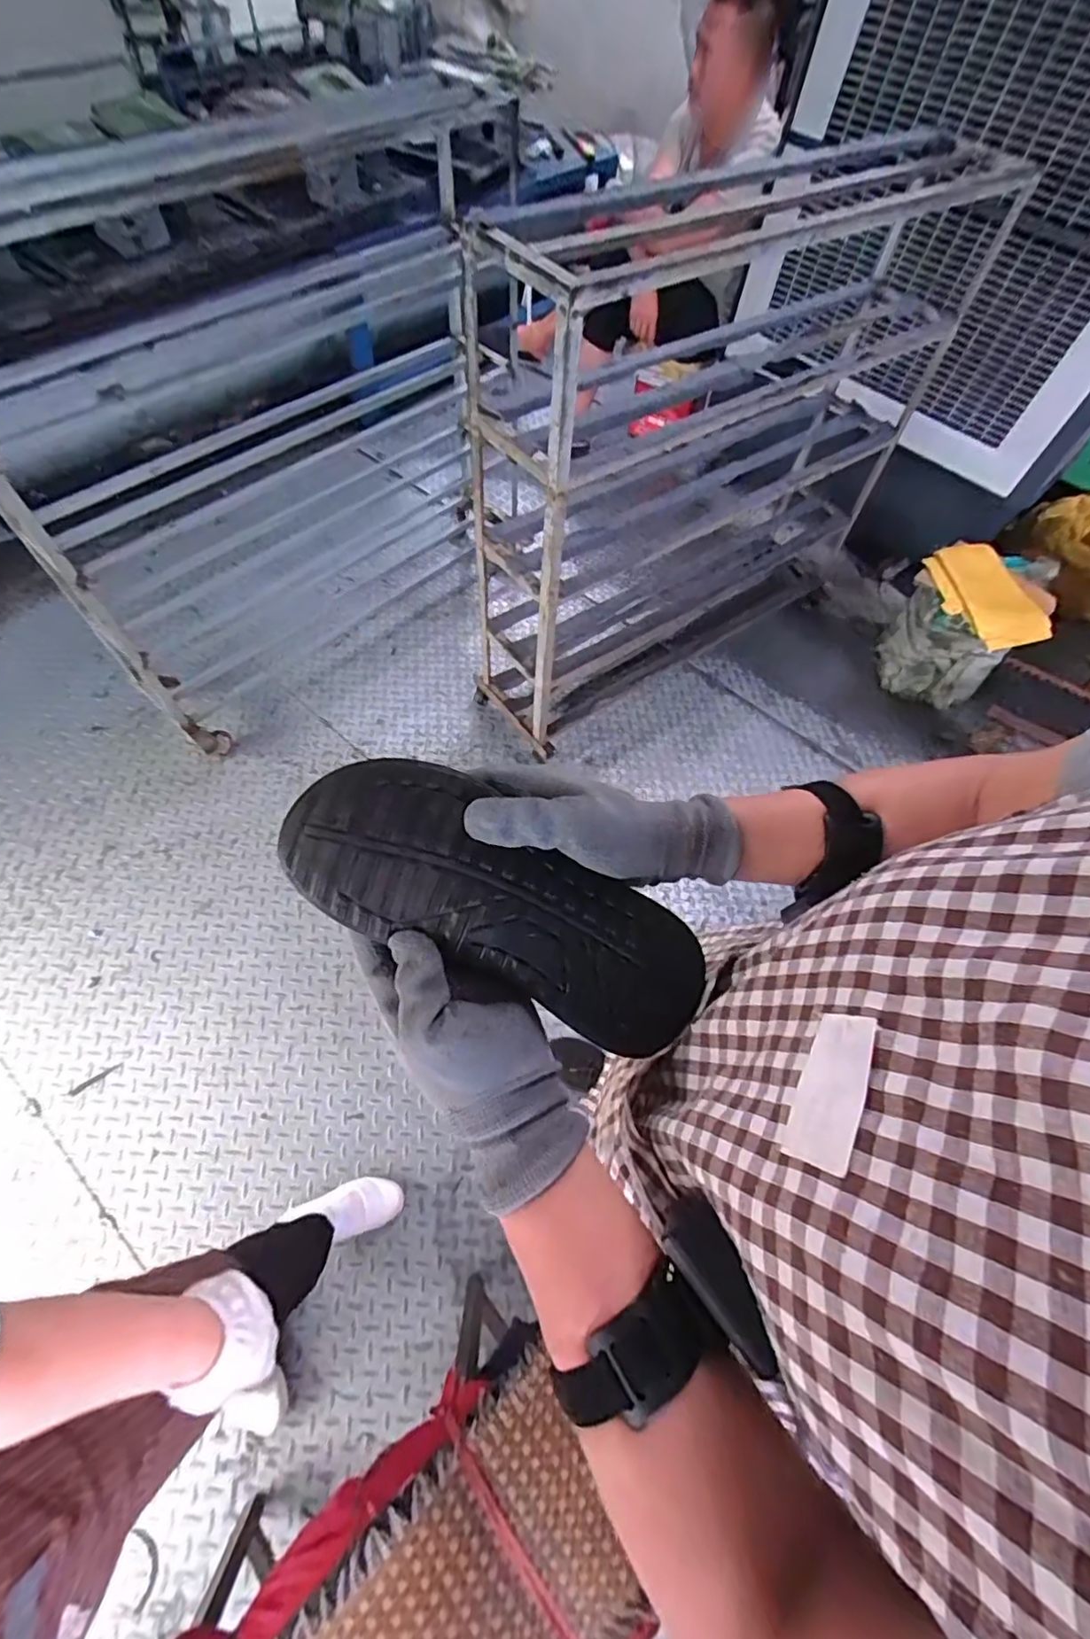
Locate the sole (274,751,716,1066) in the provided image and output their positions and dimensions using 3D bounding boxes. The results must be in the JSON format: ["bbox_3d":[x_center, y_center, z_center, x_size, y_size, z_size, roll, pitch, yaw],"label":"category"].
[{"bbox_3d":[-0.026,0.050,0.366,0.264,0.035,0.099,28,82,-2],"label":"sole"}]

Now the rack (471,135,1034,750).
[{"bbox_3d":[0.457,-0.955,1.600,1.505,1.091,0.442,-33,65,-20],"label":"rack"}]

